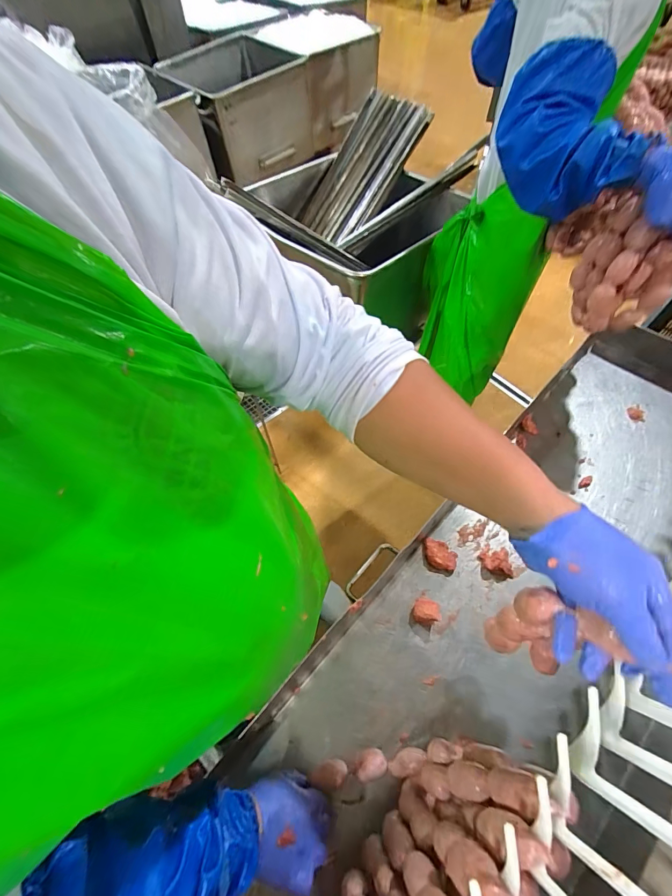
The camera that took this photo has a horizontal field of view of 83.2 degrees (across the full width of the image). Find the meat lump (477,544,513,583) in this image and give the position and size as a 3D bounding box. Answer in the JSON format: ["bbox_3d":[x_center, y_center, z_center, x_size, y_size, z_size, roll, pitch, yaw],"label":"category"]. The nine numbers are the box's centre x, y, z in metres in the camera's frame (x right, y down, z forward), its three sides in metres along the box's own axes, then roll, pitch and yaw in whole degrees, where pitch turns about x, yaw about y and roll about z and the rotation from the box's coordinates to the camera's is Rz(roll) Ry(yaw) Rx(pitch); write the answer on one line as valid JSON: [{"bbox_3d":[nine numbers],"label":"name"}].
[{"bbox_3d":[0.283,0.202,0.670,0.048,0.033,0.062,8,55,3],"label":"meat lump"}]

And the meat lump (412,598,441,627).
[{"bbox_3d":[0.151,0.273,0.629,0.041,0.046,0.033,15,56,7],"label":"meat lump"}]

